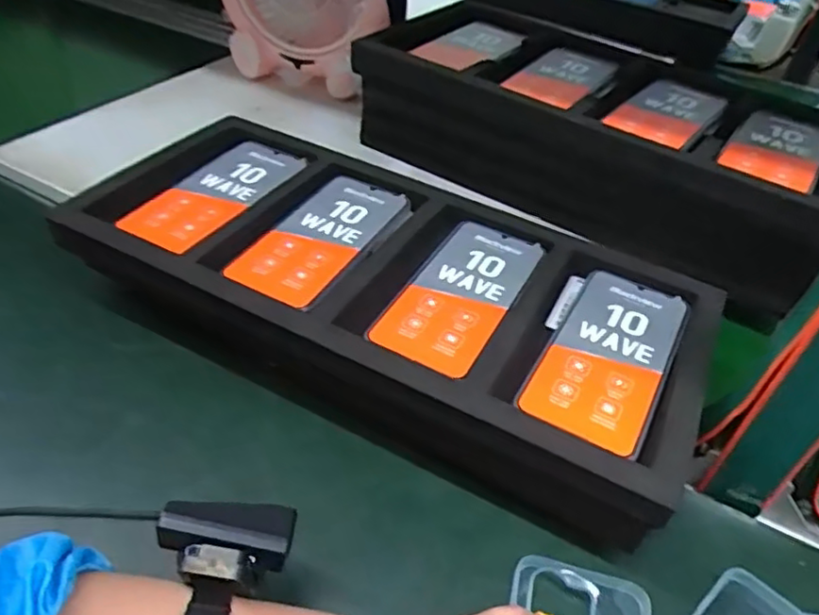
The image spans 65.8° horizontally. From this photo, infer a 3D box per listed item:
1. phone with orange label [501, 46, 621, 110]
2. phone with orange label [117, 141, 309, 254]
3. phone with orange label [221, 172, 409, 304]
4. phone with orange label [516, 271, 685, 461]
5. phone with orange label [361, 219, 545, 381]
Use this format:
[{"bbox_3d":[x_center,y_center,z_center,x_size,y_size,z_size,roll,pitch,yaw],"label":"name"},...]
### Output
[{"bbox_3d":[0.164,-0.245,0.662,0.081,0.015,0.148,30,46,24],"label":"phone with orange label"},{"bbox_3d":[-0.165,-0.099,0.545,0.075,0.009,0.172,23,44,18],"label":"phone with orange label"},{"bbox_3d":[-0.070,-0.059,0.514,0.075,0.009,0.167,23,44,17],"label":"phone with orange label"},{"bbox_3d":[0.140,0.031,0.446,0.074,0.007,0.170,24,44,18],"label":"phone with orange label"},{"bbox_3d":[0.040,-0.012,0.479,0.075,0.009,0.169,24,44,18],"label":"phone with orange label"}]

